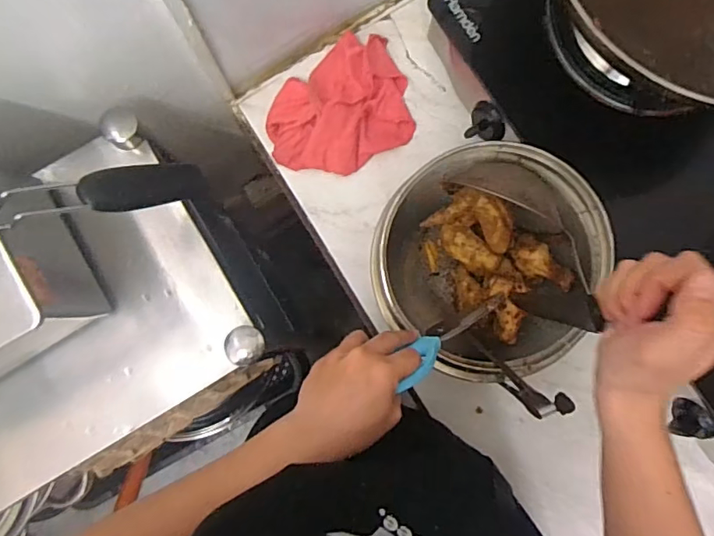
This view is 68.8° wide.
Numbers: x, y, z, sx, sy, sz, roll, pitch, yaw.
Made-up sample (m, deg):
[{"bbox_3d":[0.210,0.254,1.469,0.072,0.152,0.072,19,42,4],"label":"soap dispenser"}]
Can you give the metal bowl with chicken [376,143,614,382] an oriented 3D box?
[{"bbox_3d":[0.130,-0.003,0.557,0.213,0.122,0.221,0,84,-2],"label":"metal bowl with chicken"}]

